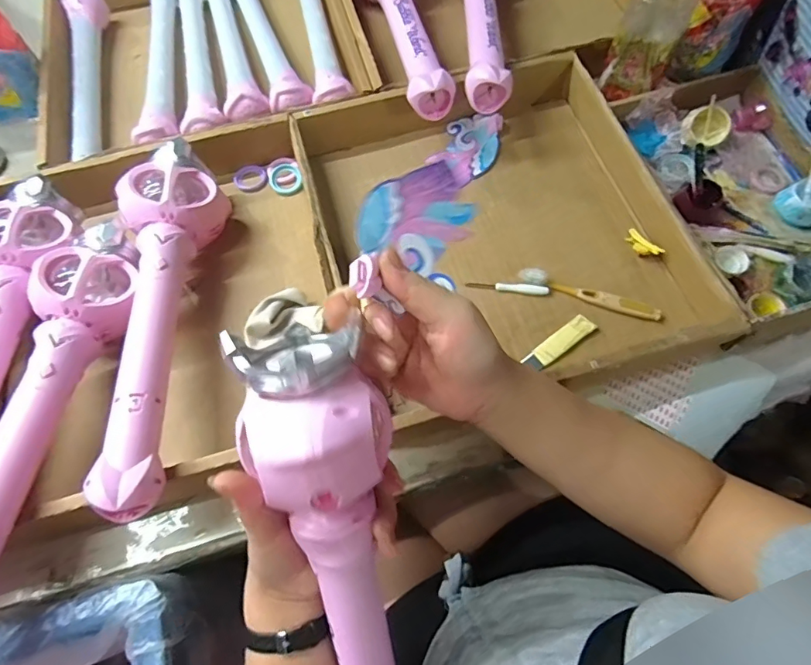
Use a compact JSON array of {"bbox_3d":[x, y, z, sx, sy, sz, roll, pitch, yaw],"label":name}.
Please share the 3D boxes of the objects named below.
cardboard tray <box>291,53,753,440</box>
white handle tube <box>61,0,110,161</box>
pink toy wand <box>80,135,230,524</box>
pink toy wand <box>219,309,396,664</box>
[{"bbox_3d":[0.090,-0.116,0.502,0.336,0.051,0.369,-15,68,-4],"label":"cardboard tray"},{"bbox_3d":[-0.406,-0.331,0.613,0.044,0.041,0.283,-13,67,-3],"label":"white handle tube"},{"bbox_3d":[-0.211,-0.033,0.438,0.087,0.079,0.365,-12,67,-3],"label":"pink toy wand"},{"bbox_3d":[-0.036,0.143,0.296,0.077,0.316,0.054,-10,23,-2],"label":"pink toy wand"}]

